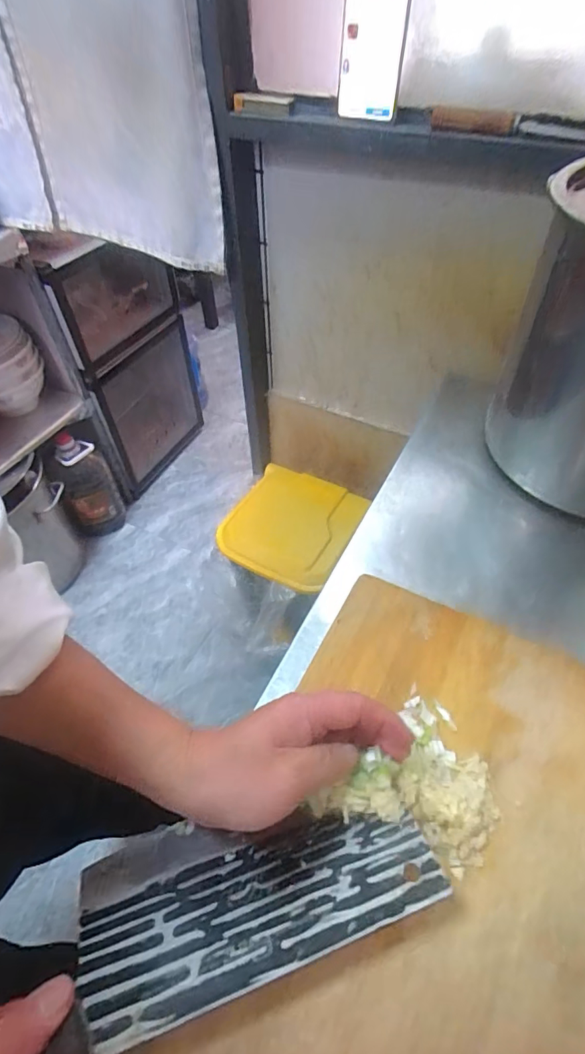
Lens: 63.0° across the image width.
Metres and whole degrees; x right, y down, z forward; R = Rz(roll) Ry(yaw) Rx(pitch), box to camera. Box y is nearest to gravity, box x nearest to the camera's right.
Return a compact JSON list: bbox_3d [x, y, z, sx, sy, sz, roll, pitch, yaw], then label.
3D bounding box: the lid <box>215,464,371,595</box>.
[{"bbox_3d":[-0.001,-0.005,1.002,0.245,0.032,0.283,20,50,14],"label":"lid"}]

